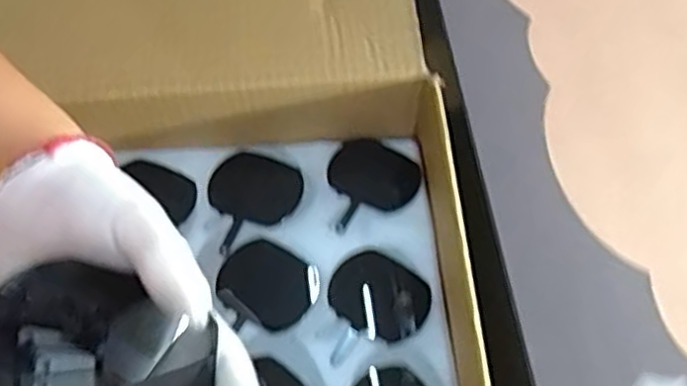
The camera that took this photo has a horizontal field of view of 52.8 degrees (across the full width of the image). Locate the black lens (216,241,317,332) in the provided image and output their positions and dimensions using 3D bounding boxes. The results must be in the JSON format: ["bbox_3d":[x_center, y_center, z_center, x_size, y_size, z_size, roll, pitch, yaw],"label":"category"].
[{"bbox_3d":[-0.045,0.055,0.400,0.054,0.004,0.048,32,65,11],"label":"black lens"}]

